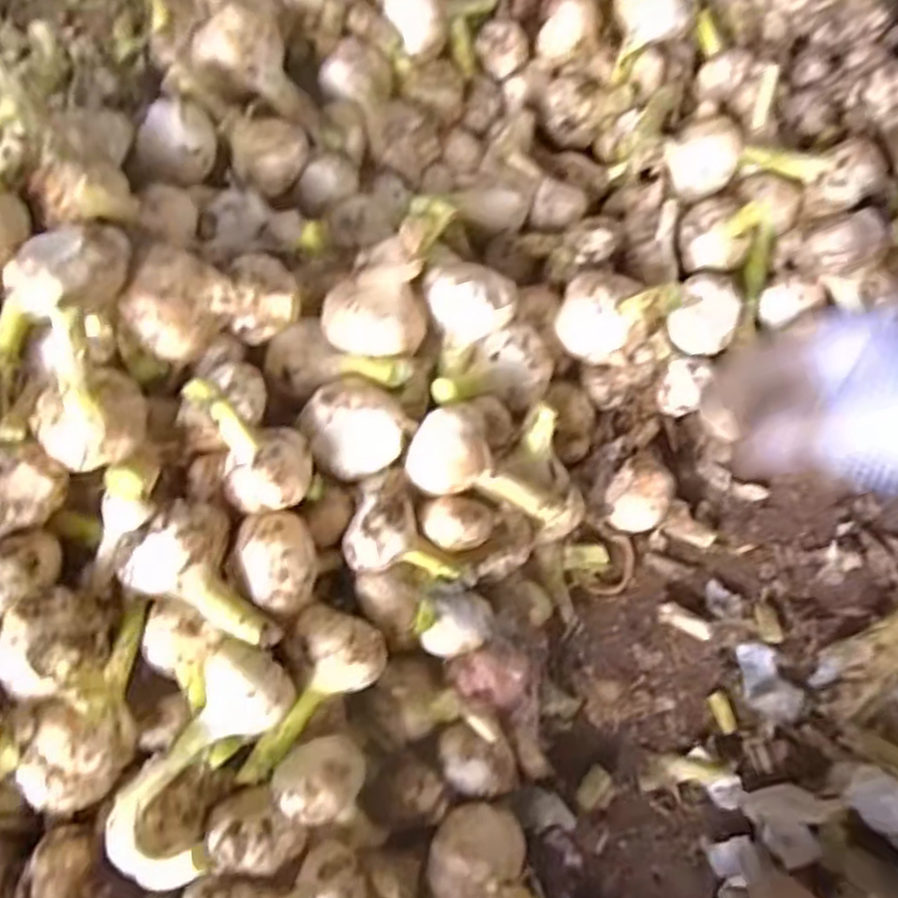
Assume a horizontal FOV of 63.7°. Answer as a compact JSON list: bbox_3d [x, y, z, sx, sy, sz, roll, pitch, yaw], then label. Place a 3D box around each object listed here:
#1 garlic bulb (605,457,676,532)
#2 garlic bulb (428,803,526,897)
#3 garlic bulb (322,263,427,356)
[{"bbox_3d":[0.135,0.034,0.514,0.042,0.043,0.052,29,73,13],"label":"garlic bulb"},{"bbox_3d":[0.015,0.240,0.430,0.057,0.048,0.048,-36,71,-11],"label":"garlic bulb"},{"bbox_3d":[-0.047,-0.085,0.452,0.061,0.043,0.052,-1,68,3],"label":"garlic bulb"}]

